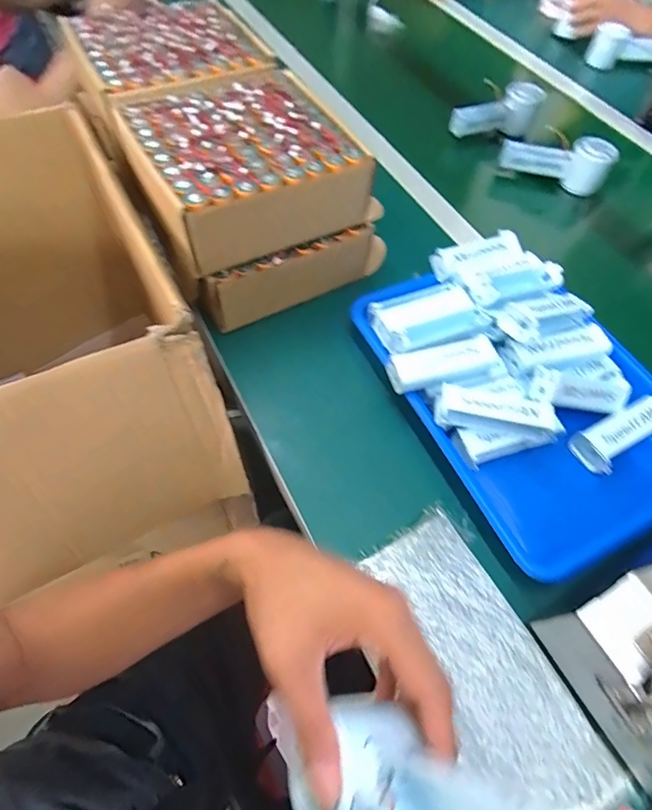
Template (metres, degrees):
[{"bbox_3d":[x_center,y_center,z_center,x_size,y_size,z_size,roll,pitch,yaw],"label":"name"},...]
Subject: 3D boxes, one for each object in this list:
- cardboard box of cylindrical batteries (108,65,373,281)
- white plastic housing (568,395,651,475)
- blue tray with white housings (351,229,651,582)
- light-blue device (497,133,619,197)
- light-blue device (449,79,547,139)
[{"bbox_3d":[-0.083,-0.250,0.473,0.198,0.081,0.221,-24,64,-17],"label":"cardboard box of cylindrical batteries"},{"bbox_3d":[0.294,0.027,0.451,0.106,0.018,0.041,-25,64,-18],"label":"white plastic housing"},{"bbox_3d":[0.198,-0.029,0.457,0.234,0.073,0.334,-26,65,-18],"label":"blue tray with white housings"},{"bbox_3d":[0.342,-0.372,0.687,0.154,0.059,0.058,16,60,5],"label":"light-blue device"},{"bbox_3d":[0.272,-0.465,0.737,0.152,0.064,0.045,-18,62,0],"label":"light-blue device"}]

